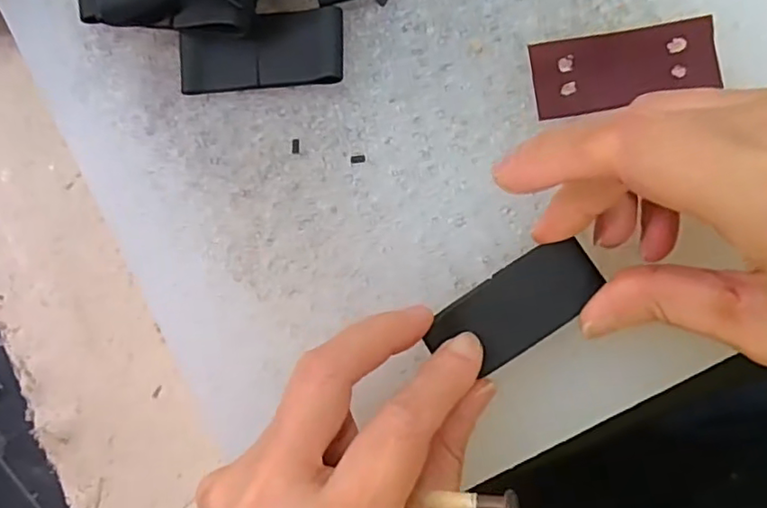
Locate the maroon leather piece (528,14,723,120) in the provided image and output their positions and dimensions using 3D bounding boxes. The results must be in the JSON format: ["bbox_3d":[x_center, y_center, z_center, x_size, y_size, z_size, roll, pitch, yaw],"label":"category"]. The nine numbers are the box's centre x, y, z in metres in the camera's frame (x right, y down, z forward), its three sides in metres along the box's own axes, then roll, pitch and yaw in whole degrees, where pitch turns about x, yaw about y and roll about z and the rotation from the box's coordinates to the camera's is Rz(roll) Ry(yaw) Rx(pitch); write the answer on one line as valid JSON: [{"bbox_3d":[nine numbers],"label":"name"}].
[{"bbox_3d":[0.082,-0.064,0.206,0.059,0.004,0.026,-9,86,8],"label":"maroon leather piece"}]

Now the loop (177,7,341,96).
[{"bbox_3d":[-0.045,-0.074,0.223,0.061,0.008,0.027,-1,87,8],"label":"loop"}]

